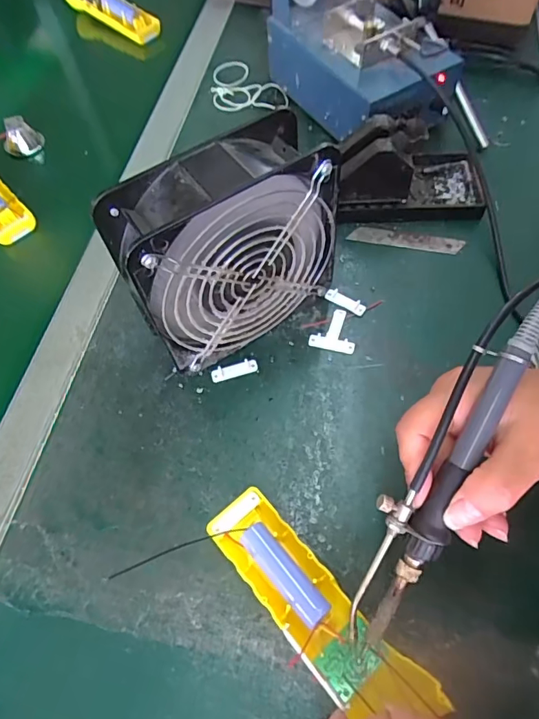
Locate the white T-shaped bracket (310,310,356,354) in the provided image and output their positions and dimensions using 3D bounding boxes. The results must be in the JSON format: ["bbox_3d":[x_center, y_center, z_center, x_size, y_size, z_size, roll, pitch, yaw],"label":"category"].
[{"bbox_3d":[0.054,-0.025,0.391,0.036,0.004,0.037,11,61,10],"label":"white T-shaped bracket"}]

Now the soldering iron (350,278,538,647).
[{"bbox_3d":[0.094,0.048,0.235,0.038,0.019,0.213,28,96,18],"label":"soldering iron"}]

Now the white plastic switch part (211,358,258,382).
[{"bbox_3d":[-0.028,0.009,0.377,0.037,0.006,0.011,-16,60,-5],"label":"white plastic switch part"}]

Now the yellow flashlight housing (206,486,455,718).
[{"bbox_3d":[0.024,0.142,0.276,0.044,0.021,0.156,-40,60,-17],"label":"yellow flashlight housing"}]

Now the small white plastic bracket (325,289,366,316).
[{"bbox_3d":[0.066,-0.051,0.404,0.037,0.005,0.012,29,66,19],"label":"small white plastic bracket"}]

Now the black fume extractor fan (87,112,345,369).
[{"bbox_3d":[-0.027,-0.072,0.339,0.147,0.151,0.060,-33,63,-14],"label":"black fume extractor fan"}]

